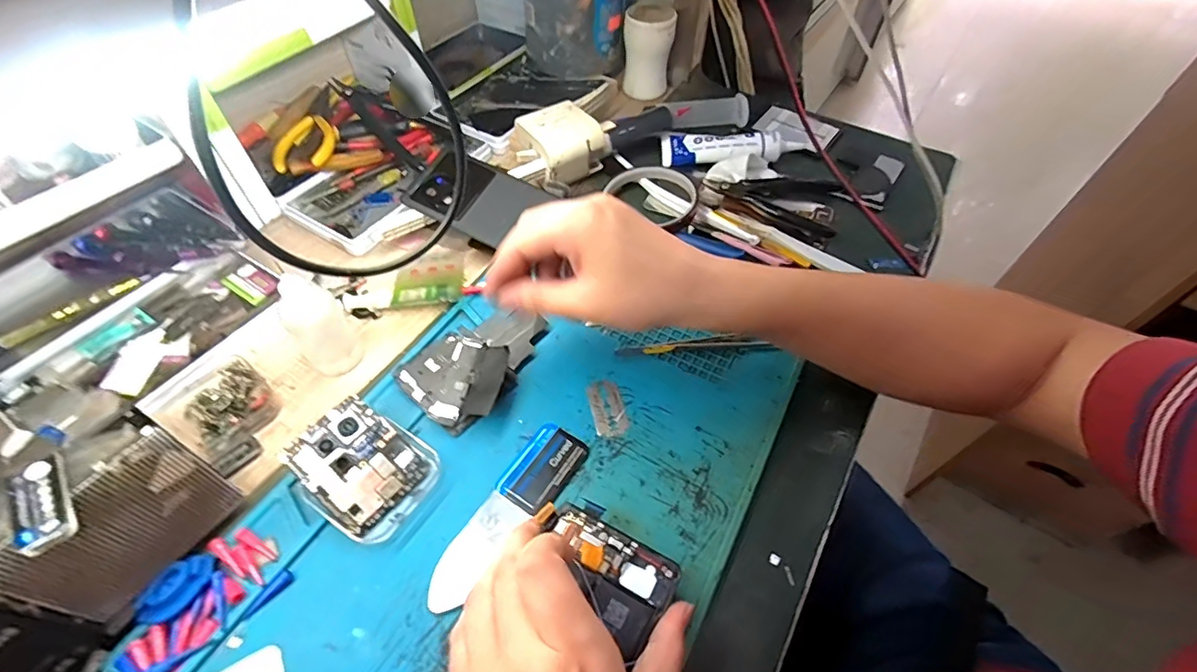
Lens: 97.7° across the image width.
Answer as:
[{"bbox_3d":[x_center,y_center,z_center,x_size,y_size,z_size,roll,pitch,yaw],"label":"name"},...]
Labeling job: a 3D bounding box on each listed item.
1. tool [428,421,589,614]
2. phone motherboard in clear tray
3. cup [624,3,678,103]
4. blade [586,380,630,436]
[{"bbox_3d":[-0.053,0.101,0.306,0.035,0.004,0.119,30,58,19],"label":"tool"},{"bbox_3d":[-0.137,0.077,0.306,0.069,0.029,0.062,28,57,18],"label":"phone motherboard in clear tray"},{"bbox_3d":[0.053,-0.310,0.577,0.047,0.088,0.044,1,53,-1],"label":"cup"},{"bbox_3d":[0.006,0.046,0.349,0.022,0.004,0.041,-10,54,-9],"label":"blade"}]

